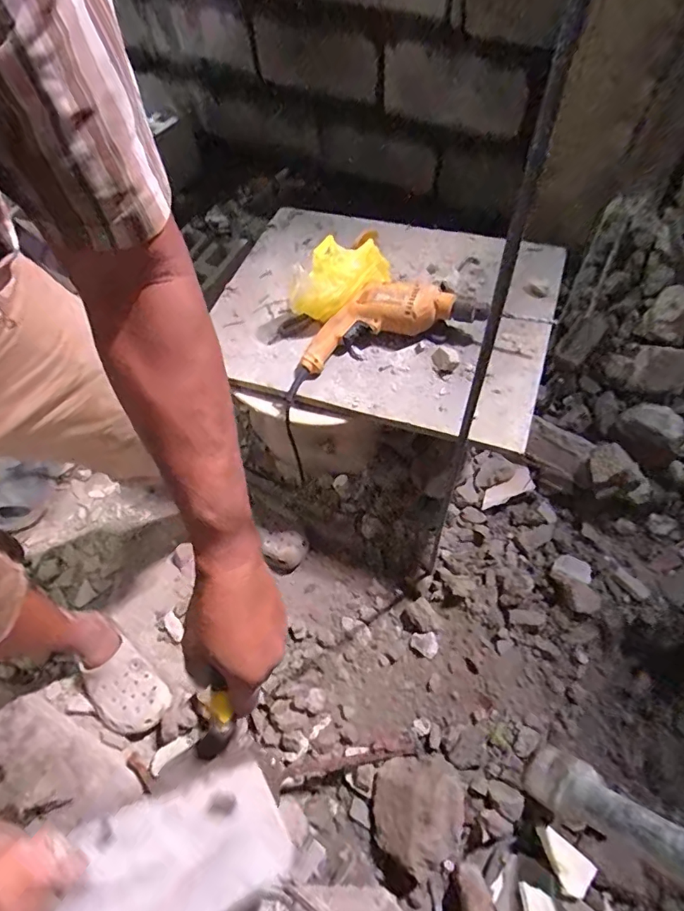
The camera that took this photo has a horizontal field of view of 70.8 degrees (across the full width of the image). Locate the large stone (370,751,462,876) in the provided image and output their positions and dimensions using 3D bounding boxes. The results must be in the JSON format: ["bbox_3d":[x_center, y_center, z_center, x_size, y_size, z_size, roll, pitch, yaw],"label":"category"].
[{"bbox_3d":[0.109,0.524,0.710,0.124,0.053,0.136,-1,62,3],"label":"large stone"}]

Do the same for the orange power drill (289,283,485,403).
[{"bbox_3d":[0.058,-0.224,0.815,0.347,0.067,0.143,-15,62,-5],"label":"orange power drill"}]

